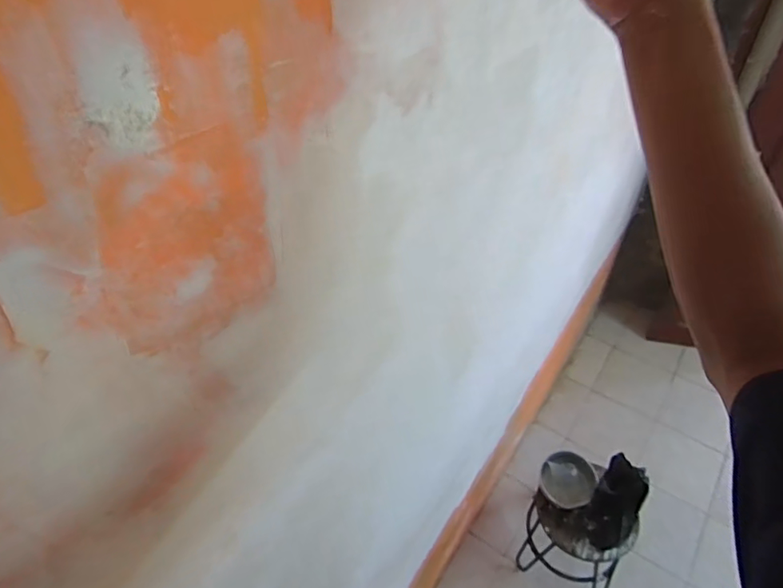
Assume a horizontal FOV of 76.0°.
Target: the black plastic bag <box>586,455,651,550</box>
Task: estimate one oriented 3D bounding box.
[{"bbox_3d":[0.715,0.677,1.598,0.151,0.358,0.139,32,58,29],"label":"black plastic bag"}]

